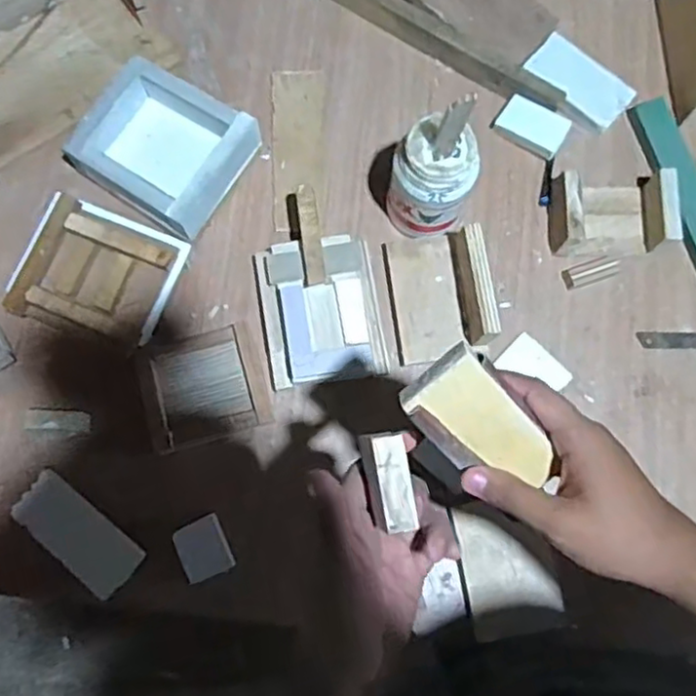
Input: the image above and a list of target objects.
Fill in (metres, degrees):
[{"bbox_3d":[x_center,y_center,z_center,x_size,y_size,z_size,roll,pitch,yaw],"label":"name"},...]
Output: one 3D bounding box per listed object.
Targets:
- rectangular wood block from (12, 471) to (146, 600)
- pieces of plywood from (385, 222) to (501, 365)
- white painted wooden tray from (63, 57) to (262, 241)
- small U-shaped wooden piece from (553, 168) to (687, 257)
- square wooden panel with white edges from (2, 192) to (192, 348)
[{"bbox_3d":[-0.250,0.171,0.627,0.121,0.010,0.053,44,51,0],"label":"rectangular wood block"},{"bbox_3d":[0.091,-0.056,0.672,0.085,0.072,0.125,-8,80,-2],"label":"pieces of plywood"},{"bbox_3d":[-0.188,-0.204,0.703,0.157,0.054,0.137,31,81,5],"label":"white painted wooden tray"},{"bbox_3d":[0.276,-0.141,0.707,0.124,0.042,0.081,-4,80,-1],"label":"small U-shaped wooden piece"},{"bbox_3d":[-0.245,-0.075,0.678,0.138,0.052,0.122,19,80,3],"label":"square wooden panel with white edges"}]

